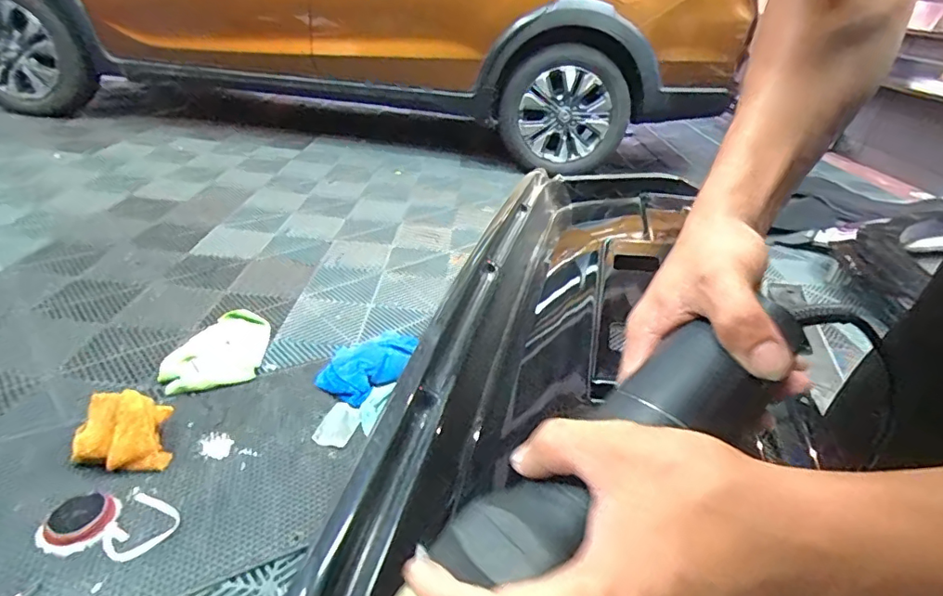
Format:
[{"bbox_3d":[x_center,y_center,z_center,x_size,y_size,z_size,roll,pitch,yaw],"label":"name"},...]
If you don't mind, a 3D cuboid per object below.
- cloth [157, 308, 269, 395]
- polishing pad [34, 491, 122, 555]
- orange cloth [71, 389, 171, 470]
[{"bbox_3d":[-0.555,0.108,1.167,0.172,0.034,0.278,2,31,-8],"label":"cloth"},{"bbox_3d":[-0.586,0.333,0.783,0.084,0.025,0.092,11,31,7],"label":"polishing pad"},{"bbox_3d":[-0.597,0.235,0.903,0.138,0.096,0.127,-8,33,-23],"label":"orange cloth"}]

